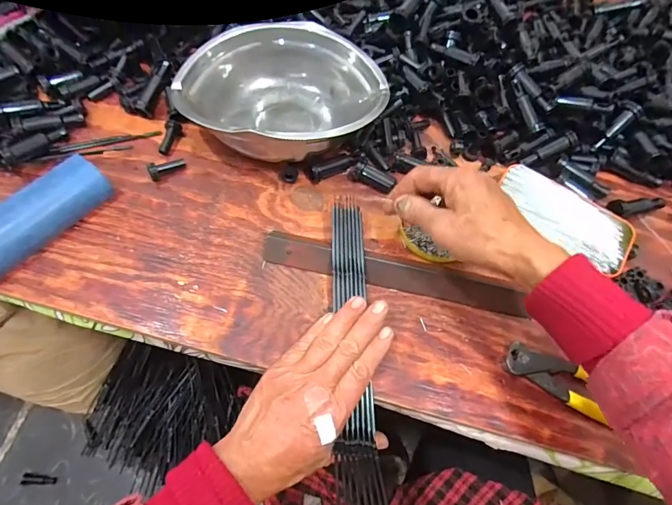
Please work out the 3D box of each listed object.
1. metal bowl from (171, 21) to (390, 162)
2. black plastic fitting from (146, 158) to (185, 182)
[{"bbox_3d":[-0.059,-0.174,0.459,0.221,0.059,0.168,1,65,-3],"label":"metal bowl"},{"bbox_3d":[-0.181,-0.091,0.440,0.039,0.016,0.015,-27,69,-28],"label":"black plastic fitting"}]

